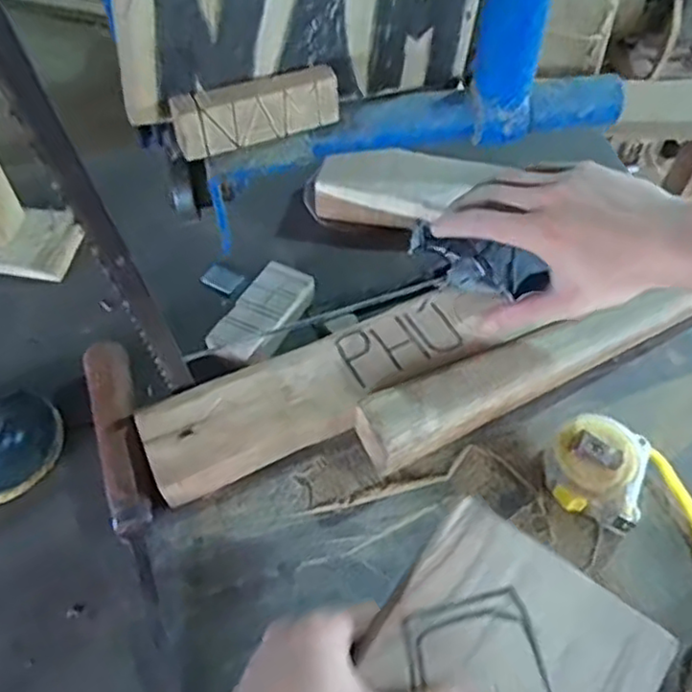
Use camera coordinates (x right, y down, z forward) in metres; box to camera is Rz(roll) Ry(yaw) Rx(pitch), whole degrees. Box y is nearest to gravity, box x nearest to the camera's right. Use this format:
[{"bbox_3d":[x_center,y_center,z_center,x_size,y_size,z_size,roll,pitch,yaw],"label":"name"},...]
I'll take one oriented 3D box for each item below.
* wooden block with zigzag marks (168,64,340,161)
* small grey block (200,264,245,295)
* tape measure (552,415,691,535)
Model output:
[{"bbox_3d":[-0.043,-0.112,0.318,0.077,0.026,0.019,-20,56,-14],"label":"wooden block with zigzag marks"},{"bbox_3d":[-0.109,-0.060,0.599,0.035,0.004,0.026,29,59,19],"label":"small grey block"},{"bbox_3d":[0.212,0.106,0.456,0.153,0.031,0.072,30,59,19],"label":"tape measure"}]

